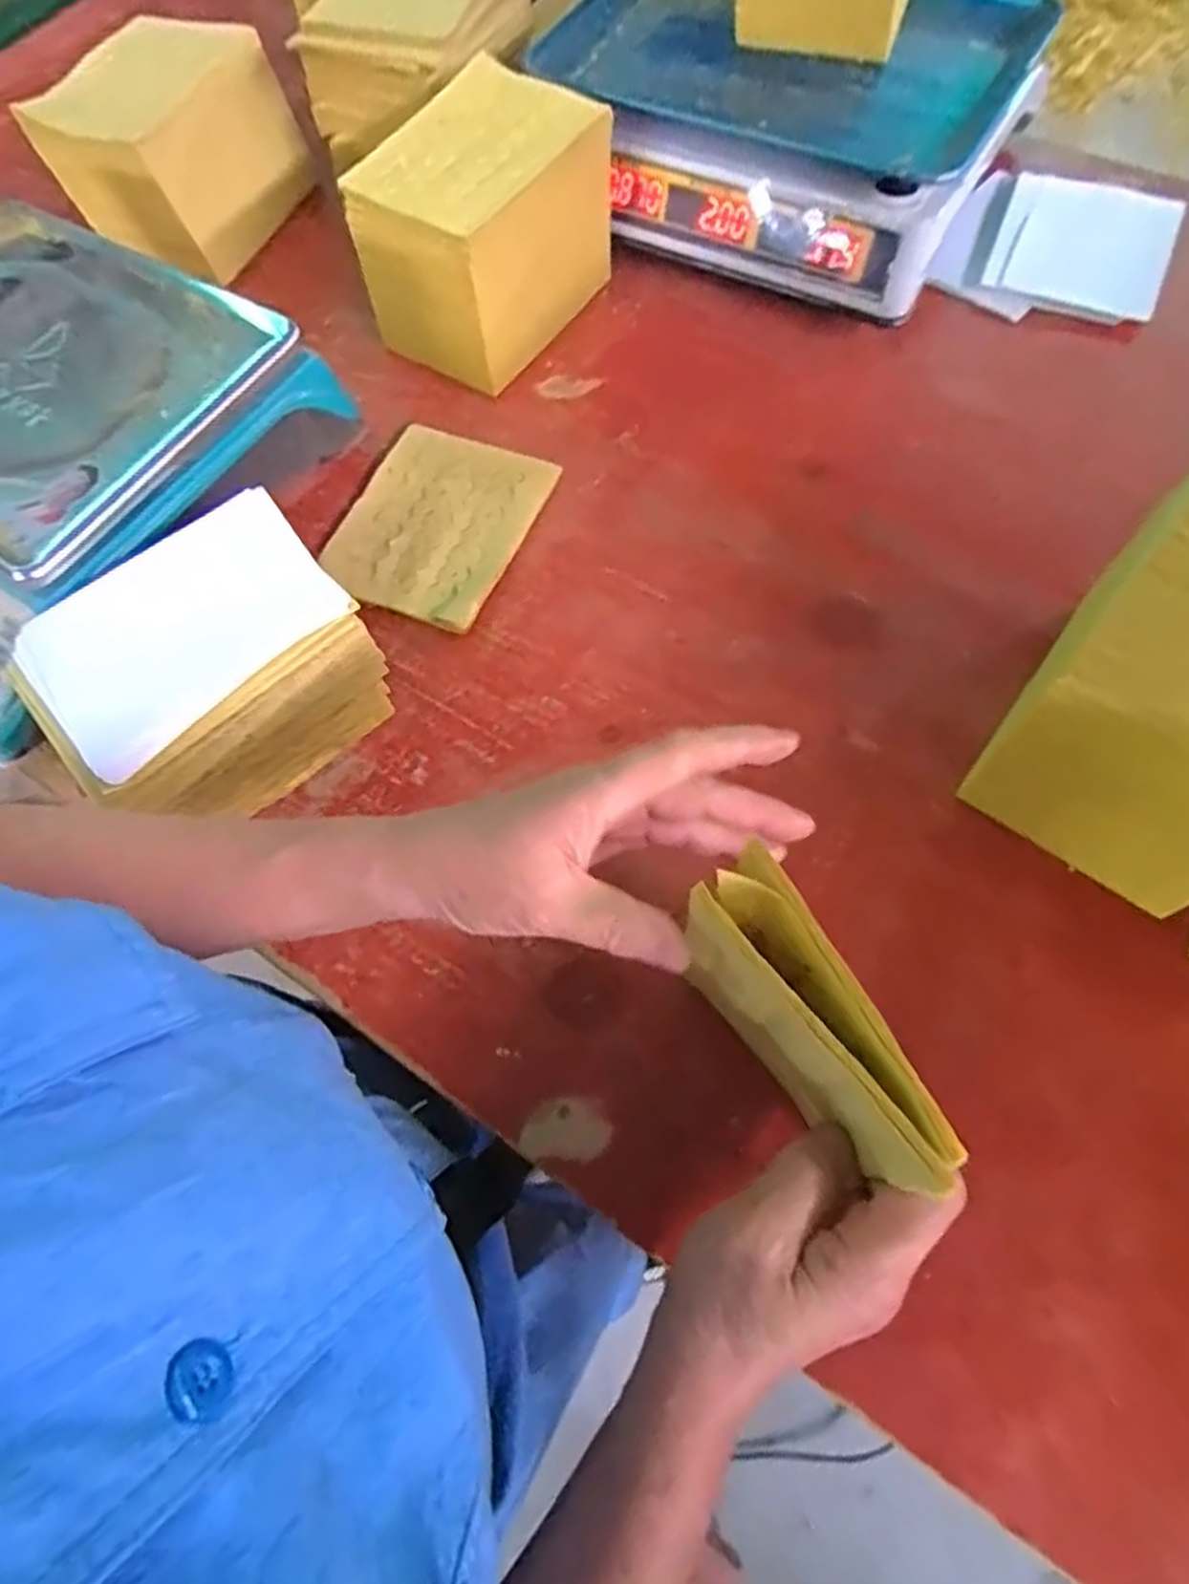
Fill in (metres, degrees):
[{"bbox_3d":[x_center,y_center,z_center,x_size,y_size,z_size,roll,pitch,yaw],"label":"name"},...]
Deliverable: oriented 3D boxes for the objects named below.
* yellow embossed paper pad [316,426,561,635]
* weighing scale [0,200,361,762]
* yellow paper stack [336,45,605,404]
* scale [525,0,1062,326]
[{"bbox_3d":[-0.112,-0.188,0.540,0.122,0.012,0.151,20,69,12],"label":"yellow embossed paper pad"},{"bbox_3d":[-0.382,-0.220,0.521,0.299,0.112,0.326,28,72,15],"label":"weighing scale"},{"bbox_3d":[-0.077,-0.412,0.569,0.122,0.127,0.167,32,72,16],"label":"yellow paper stack"},{"bbox_3d":[0.150,-0.549,0.639,0.358,0.121,0.286,22,69,13],"label":"scale"}]

